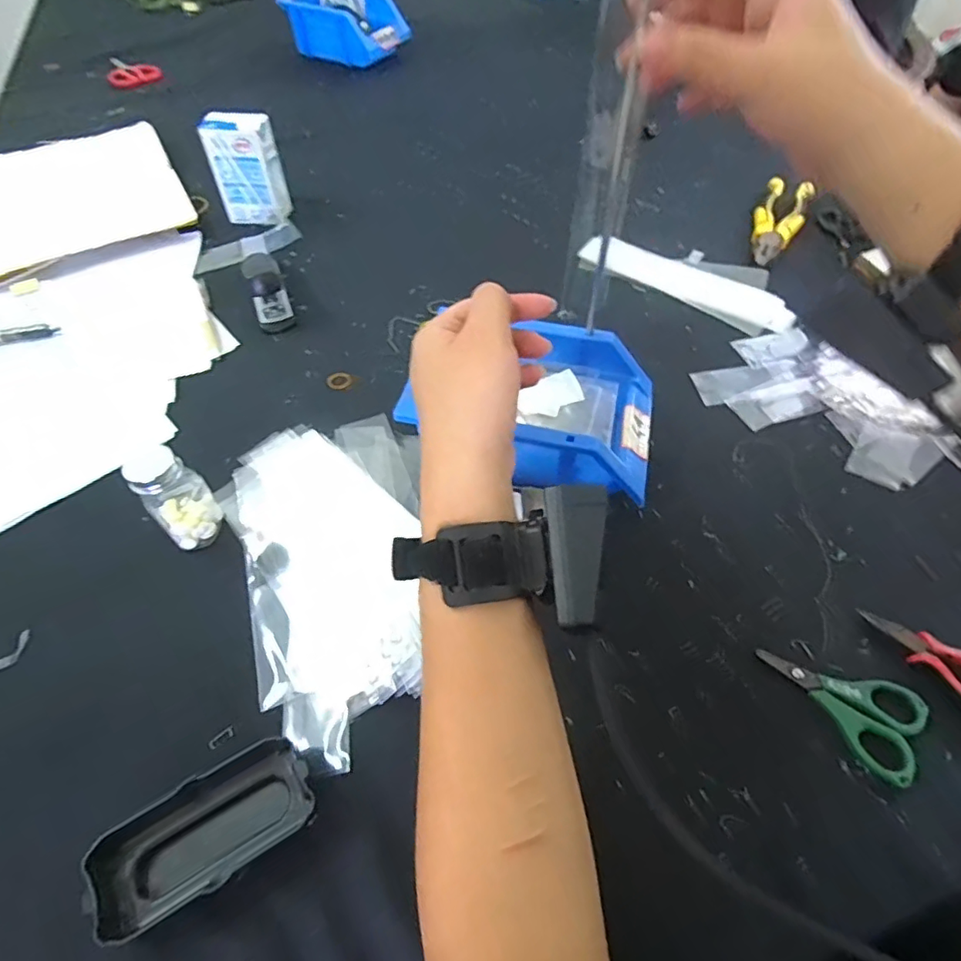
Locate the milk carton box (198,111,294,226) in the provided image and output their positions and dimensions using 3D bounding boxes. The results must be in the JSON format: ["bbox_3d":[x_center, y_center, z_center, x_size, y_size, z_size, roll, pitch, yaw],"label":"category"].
[{"bbox_3d":[-0.264,-0.353,0.643,0.070,0.103,0.047,0,55,-2],"label":"milk carton box"}]

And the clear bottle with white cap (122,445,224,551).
[{"bbox_3d":[-0.206,0.012,0.385,0.038,0.085,0.030,-29,60,-20],"label":"clear bottle with white cap"}]

